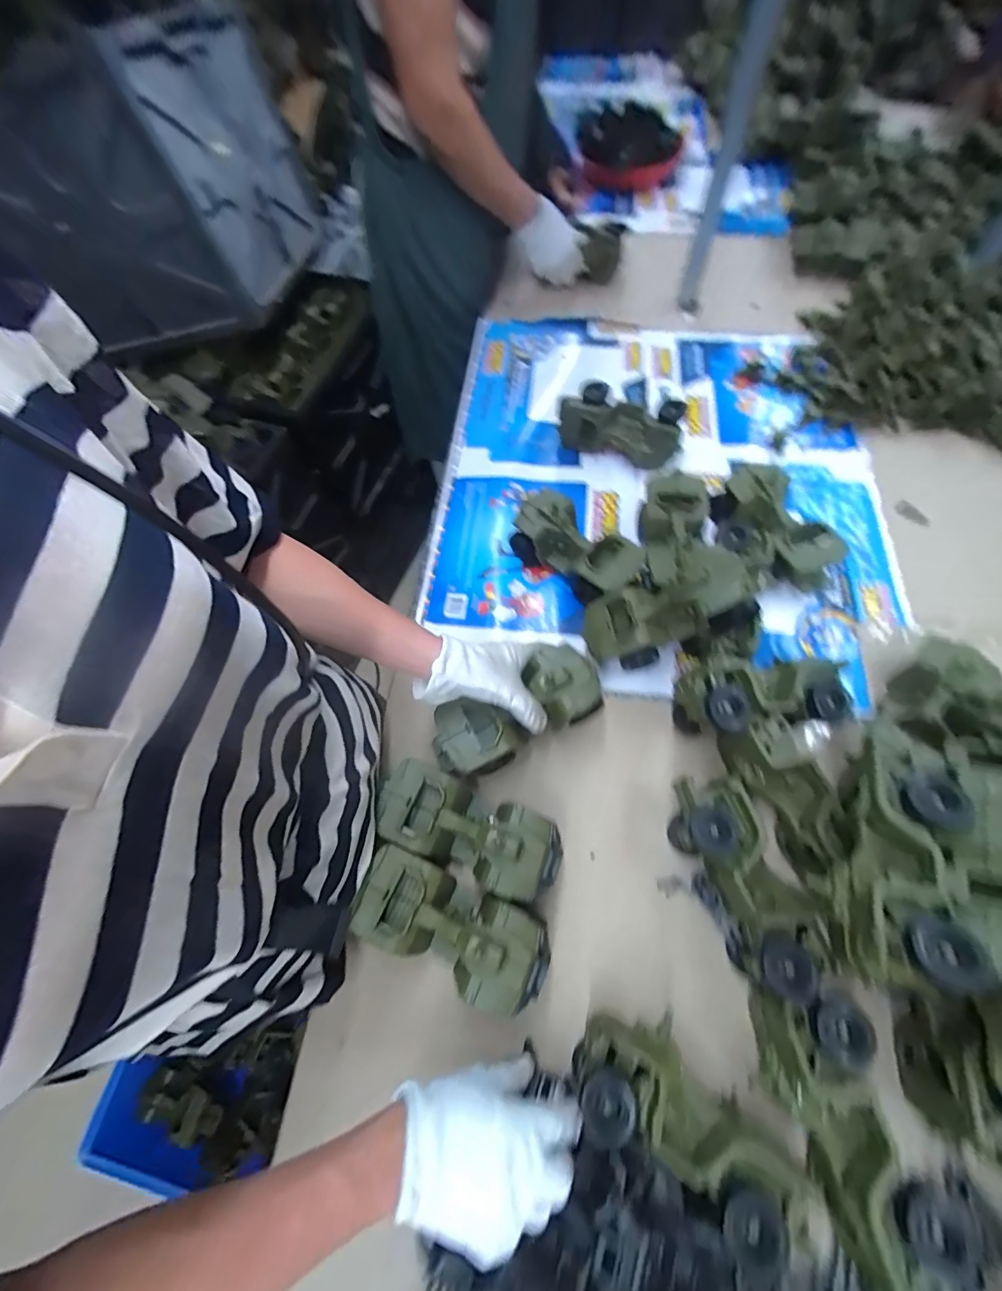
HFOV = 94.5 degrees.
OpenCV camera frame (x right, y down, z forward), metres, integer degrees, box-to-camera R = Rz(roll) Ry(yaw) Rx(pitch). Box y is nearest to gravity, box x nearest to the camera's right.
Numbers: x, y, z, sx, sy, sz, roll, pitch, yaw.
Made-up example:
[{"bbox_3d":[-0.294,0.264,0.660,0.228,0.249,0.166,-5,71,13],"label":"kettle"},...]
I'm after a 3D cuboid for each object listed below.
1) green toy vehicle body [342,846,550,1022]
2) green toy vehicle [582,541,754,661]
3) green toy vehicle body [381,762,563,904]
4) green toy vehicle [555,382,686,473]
[{"bbox_3d":[-0.045,0.261,0.434,0.176,0.078,0.078,21,68,12],"label":"green toy vehicle body"},{"bbox_3d":[0.178,-0.045,0.514,0.177,0.062,0.082,-28,60,32],"label":"green toy vehicle"},{"bbox_3d":[-0.032,0.186,0.467,0.181,0.076,0.077,20,68,12],"label":"green toy vehicle body"},{"bbox_3d":[0.172,-0.318,0.681,0.183,0.076,0.072,22,68,12],"label":"green toy vehicle"}]

